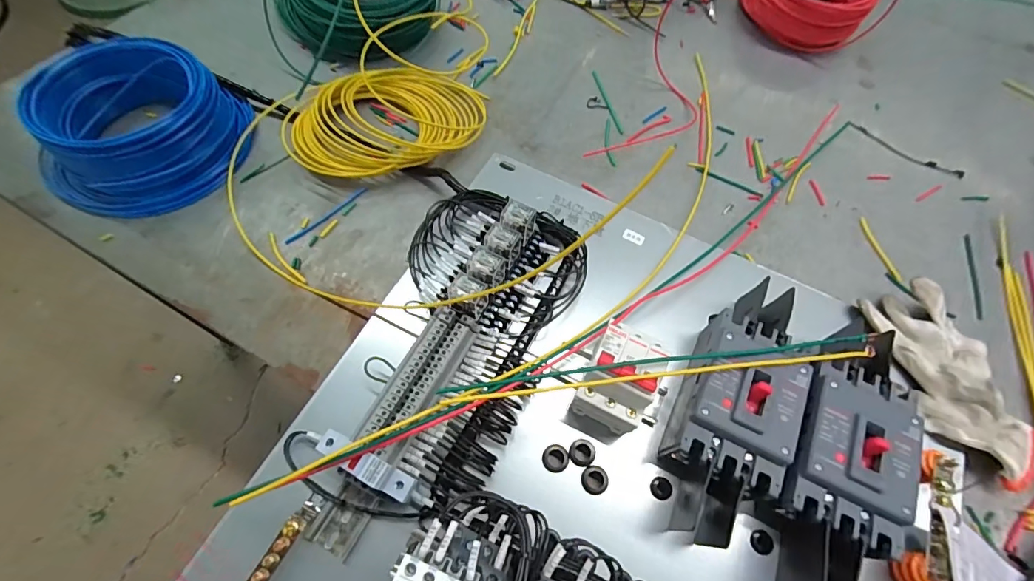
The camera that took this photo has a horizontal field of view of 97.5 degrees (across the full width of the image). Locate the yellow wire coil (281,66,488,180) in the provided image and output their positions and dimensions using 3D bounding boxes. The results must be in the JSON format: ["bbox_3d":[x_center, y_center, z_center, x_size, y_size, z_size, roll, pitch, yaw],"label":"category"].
[{"bbox_3d":[-0.157,-0.215,0.548,0.237,0.048,0.162,-33,68,-18],"label":"yellow wire coil"}]

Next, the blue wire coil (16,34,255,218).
[{"bbox_3d":[-0.412,-0.179,0.492,0.177,0.075,0.197,17,63,6],"label":"blue wire coil"}]

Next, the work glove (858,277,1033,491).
[{"bbox_3d":[0.408,0.082,0.424,0.100,0.037,0.187,-12,64,-9],"label":"work glove"}]

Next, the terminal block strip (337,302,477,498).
[{"bbox_3d":[-0.082,0.082,0.364,0.042,0.052,0.146,23,64,9],"label":"terminal block strip"}]

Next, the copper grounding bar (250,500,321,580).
[{"bbox_3d":[-0.180,0.201,0.330,0.012,0.020,0.093,25,64,10],"label":"copper grounding bar"}]

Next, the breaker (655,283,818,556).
[{"bbox_3d":[0.178,0.094,0.385,0.088,0.084,0.207,25,64,10],"label":"breaker"}]

